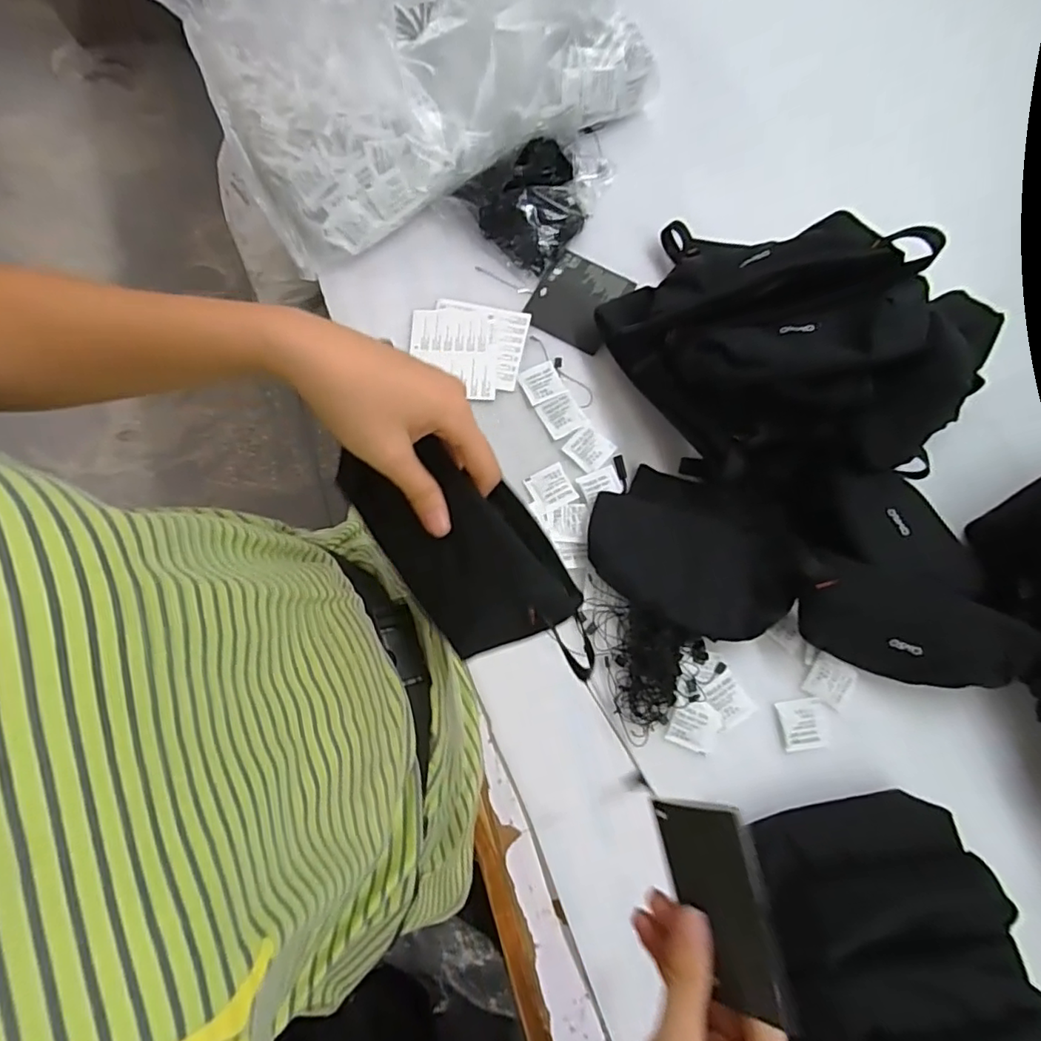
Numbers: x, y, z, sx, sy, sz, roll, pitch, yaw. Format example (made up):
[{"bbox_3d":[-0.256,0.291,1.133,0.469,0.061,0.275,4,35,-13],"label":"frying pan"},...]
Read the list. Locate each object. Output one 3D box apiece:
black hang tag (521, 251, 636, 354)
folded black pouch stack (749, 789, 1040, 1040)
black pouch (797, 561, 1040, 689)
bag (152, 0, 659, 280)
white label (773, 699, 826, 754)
[{"bbox_3d":[0.060,-0.230,0.611,0.087,0.007,0.093,28,78,7],"label":"black hang tag"},{"bbox_3d":[0.276,0.321,0.438,0.186,0.075,0.197,-10,77,-3],"label":"folded black pouch stack"},{"bbox_3d":[0.321,0.093,0.492,0.184,0.030,0.091,19,110,4],"label":"black pouch"},{"bbox_3d":[-0.120,-0.511,0.617,0.438,0.075,0.352,-28,78,-7],"label":"bag"},{"bbox_3d":[0.245,0.179,0.511,0.038,0.004,0.042,-7,77,-2],"label":"white label"}]

